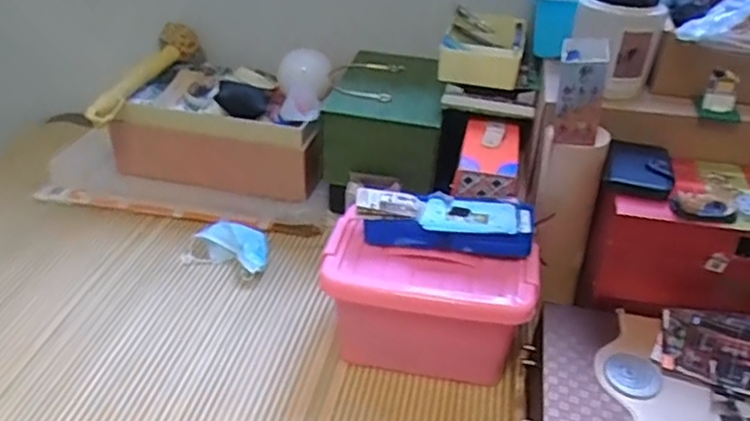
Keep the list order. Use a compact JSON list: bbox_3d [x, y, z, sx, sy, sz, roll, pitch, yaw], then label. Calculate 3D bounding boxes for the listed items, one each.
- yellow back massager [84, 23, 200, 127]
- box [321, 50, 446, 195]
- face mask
[{"bbox_3d":[-0.400,-0.241,1.093,0.050,0.073,0.302,11,37,15],"label":"yellow back massager"},{"bbox_3d":[0.027,-0.164,1.072,0.181,0.113,0.278,6,36,8],"label":"box"},{"bbox_3d":[-0.228,0.056,0.991,0.140,0.036,0.085,10,37,13],"label":"face mask"}]

